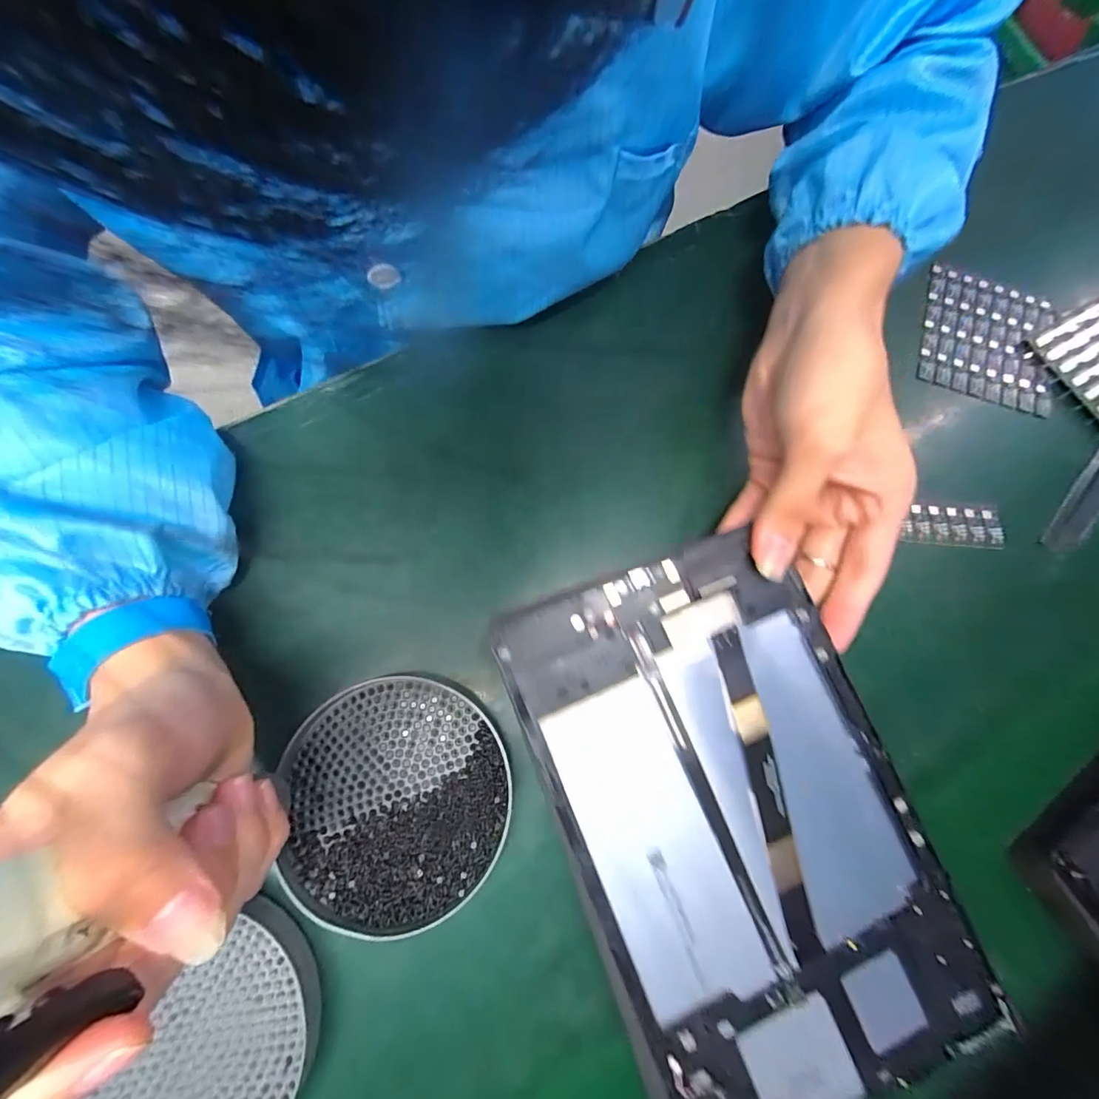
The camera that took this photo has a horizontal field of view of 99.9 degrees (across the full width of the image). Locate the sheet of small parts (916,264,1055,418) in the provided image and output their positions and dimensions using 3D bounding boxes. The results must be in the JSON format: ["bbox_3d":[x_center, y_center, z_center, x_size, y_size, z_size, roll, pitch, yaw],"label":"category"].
[{"bbox_3d":[0.327,-0.158,0.345,0.097,0.009,0.111,16,77,2],"label":"sheet of small parts"}]

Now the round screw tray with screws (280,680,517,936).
[{"bbox_3d":[-0.078,0.126,0.238,0.110,0.014,0.113,0,77,-1],"label":"round screw tray with screws"}]

